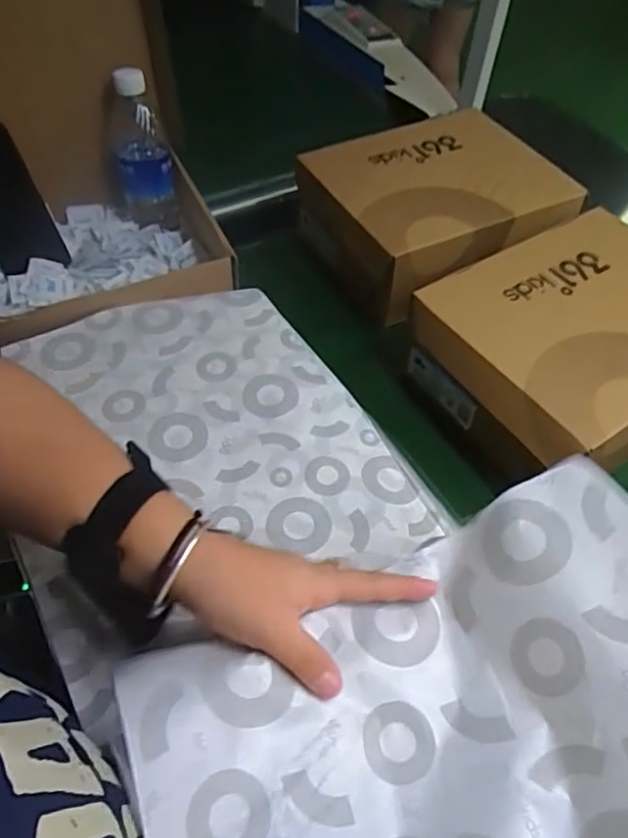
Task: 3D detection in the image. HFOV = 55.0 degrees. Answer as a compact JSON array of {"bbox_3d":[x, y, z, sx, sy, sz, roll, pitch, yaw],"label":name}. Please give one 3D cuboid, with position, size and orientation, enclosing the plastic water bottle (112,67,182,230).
[{"bbox_3d":[-0.180,-0.279,0.630,0.060,0.152,0.049,-9,53,-11],"label":"plastic water bottle"}]

